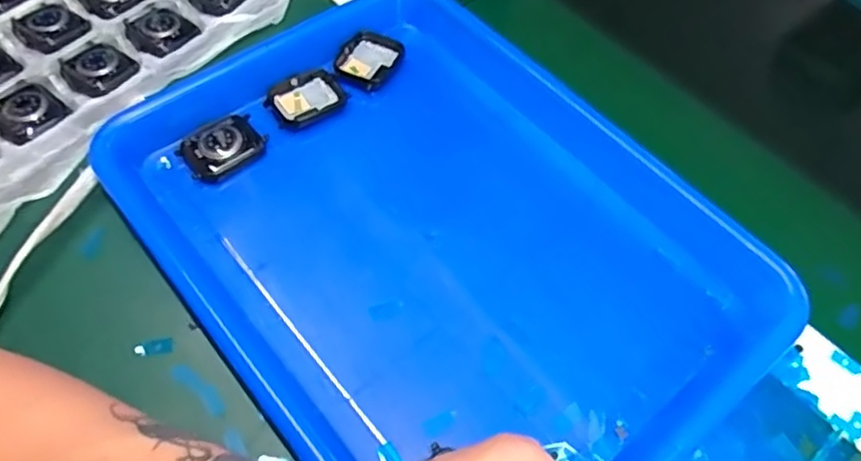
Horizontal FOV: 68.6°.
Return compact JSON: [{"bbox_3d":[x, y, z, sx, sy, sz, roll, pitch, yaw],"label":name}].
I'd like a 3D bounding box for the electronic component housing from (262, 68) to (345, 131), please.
[{"bbox_3d":[-0.079,-0.084,0.405,0.048,0.012,0.034,-28,66,-18],"label":"electronic component housing"}]

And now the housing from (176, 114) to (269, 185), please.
[{"bbox_3d":[-0.125,-0.051,0.381,0.047,0.011,0.033,-34,68,-21],"label":"housing"}]

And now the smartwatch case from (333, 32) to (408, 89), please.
[{"bbox_3d":[-0.039,-0.115,0.425,0.039,0.008,0.044,31,63,14],"label":"smartwatch case"}]

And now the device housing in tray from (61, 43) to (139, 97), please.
[{"bbox_3d":[-0.213,-0.103,0.406,0.042,0.005,0.037,32,63,14],"label":"device housing in tray"}]

